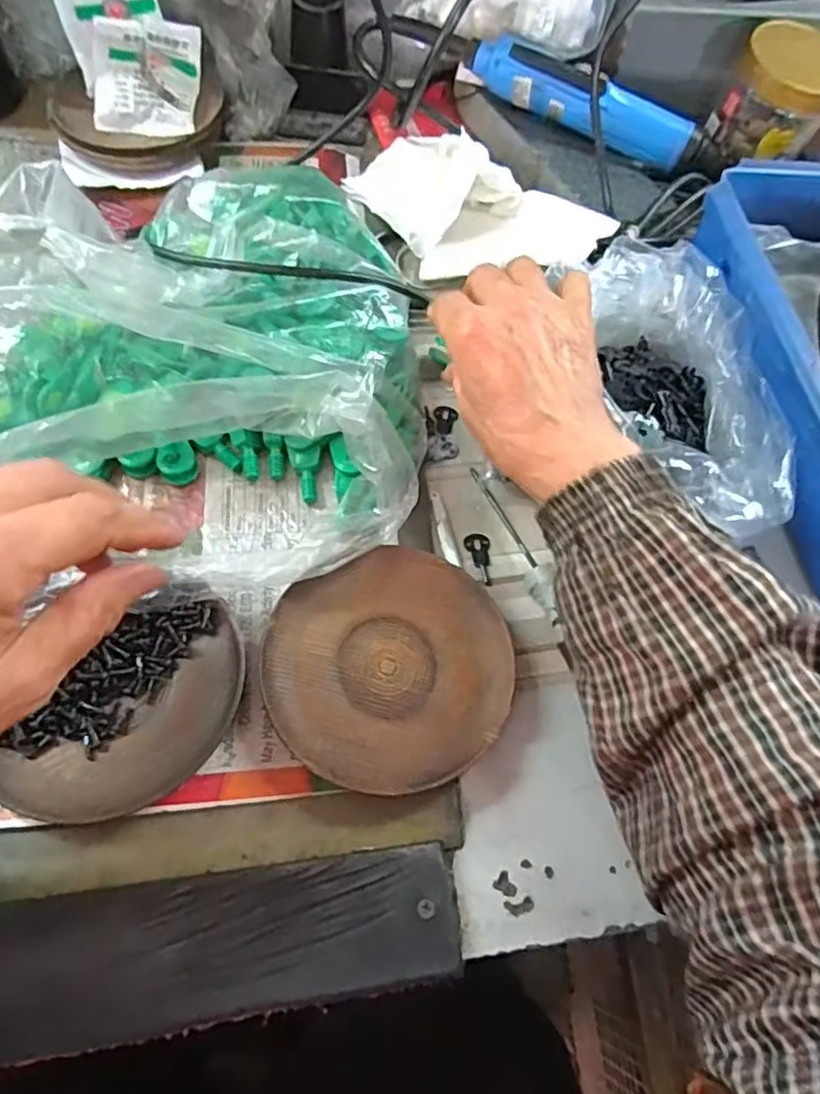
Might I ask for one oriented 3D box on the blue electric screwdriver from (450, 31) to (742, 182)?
[{"bbox_3d":[0.129,-0.315,0.461,0.203,0.038,0.041,25,64,8],"label":"blue electric screwdriver"}]

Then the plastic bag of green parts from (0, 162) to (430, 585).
[{"bbox_3d":[-0.110,-0.113,0.335,0.243,0.084,0.303,14,63,1],"label":"plastic bag of green parts"}]

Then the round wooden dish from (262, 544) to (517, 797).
[{"bbox_3d":[-0.008,0.056,0.304,0.111,0.019,0.110,3,63,-5],"label":"round wooden dish"}]

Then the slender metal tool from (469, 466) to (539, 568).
[{"bbox_3d":[0.052,-0.017,0.360,0.004,0.004,0.069,-22,68,-16],"label":"slender metal tool"}]

